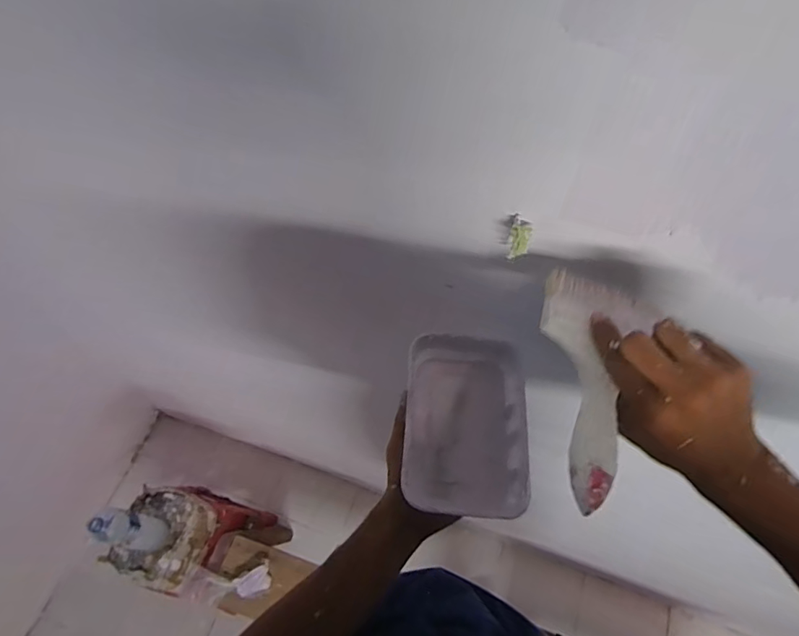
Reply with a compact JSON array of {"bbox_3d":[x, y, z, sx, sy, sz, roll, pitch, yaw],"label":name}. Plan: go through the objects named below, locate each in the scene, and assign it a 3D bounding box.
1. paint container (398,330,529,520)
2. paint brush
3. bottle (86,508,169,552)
[{"bbox_3d":[0.067,0.101,0.493,0.117,0.046,0.173,3,63,2],"label":"paint container"},{"bbox_3d":[0.137,0.041,0.336,0.083,0.012,0.186,14,47,8],"label":"paint brush"},{"bbox_3d":[-0.683,0.541,1.262,0.081,0.264,0.088,6,63,4],"label":"bottle"}]

